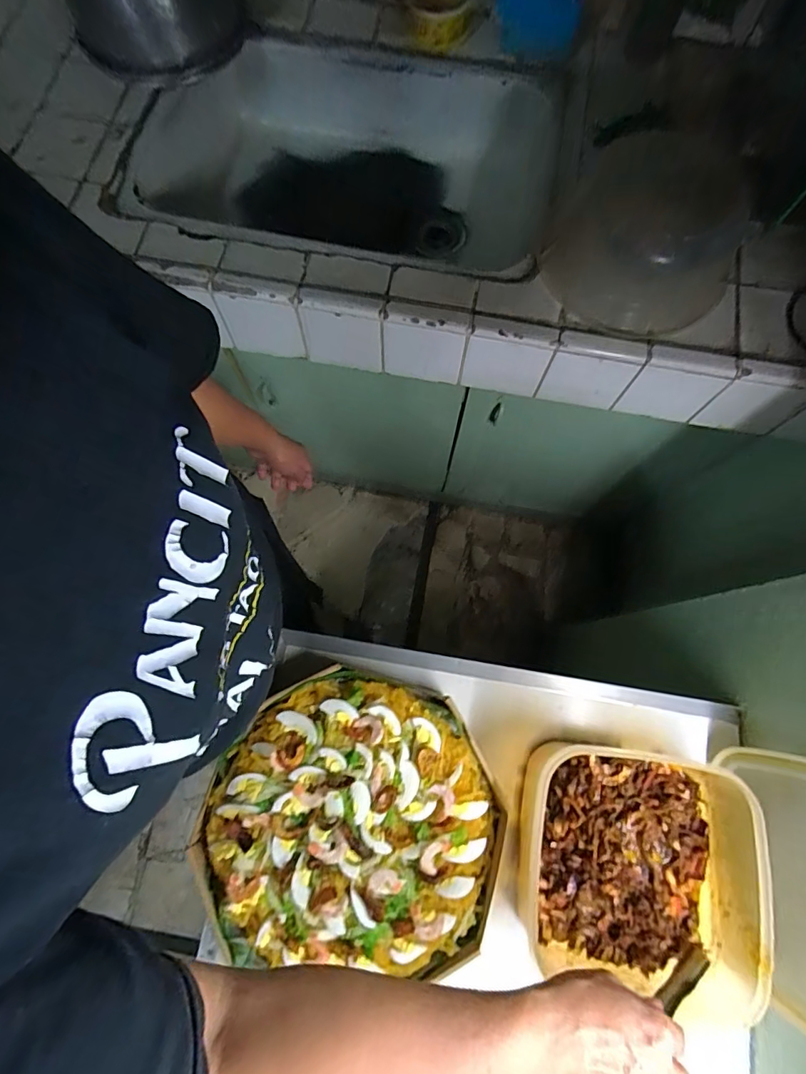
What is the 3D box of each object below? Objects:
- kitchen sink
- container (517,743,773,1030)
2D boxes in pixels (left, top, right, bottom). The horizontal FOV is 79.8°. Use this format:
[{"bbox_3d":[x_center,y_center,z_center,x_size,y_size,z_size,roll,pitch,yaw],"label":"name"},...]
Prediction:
[{"bbox_3d":[-0.071,-0.587,0.805,0.610,0.226,0.457,16,76,5],"label":"kitchen sink"},{"bbox_3d":[0.230,0.327,0.479,0.206,0.085,0.212,9,76,3],"label":"container"}]

